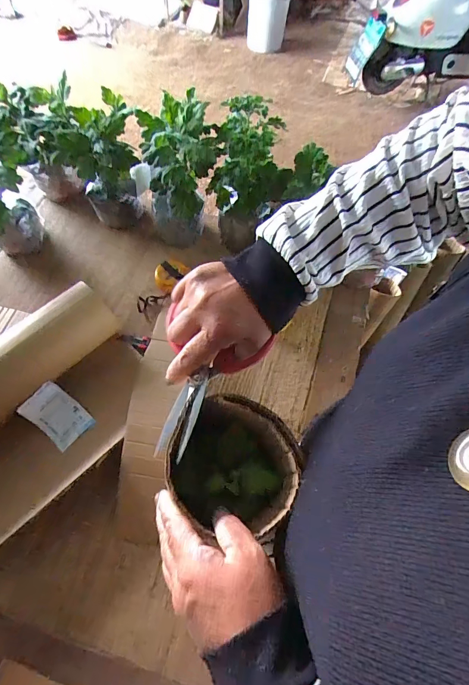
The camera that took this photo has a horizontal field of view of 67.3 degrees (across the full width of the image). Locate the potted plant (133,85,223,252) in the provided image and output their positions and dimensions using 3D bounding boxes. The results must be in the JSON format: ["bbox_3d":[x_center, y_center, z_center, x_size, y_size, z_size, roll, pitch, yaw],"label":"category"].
[{"bbox_3d":[-0.113,-0.351,0.760,0.156,0.289,0.147,-9,58,-6],"label":"potted plant"}]

